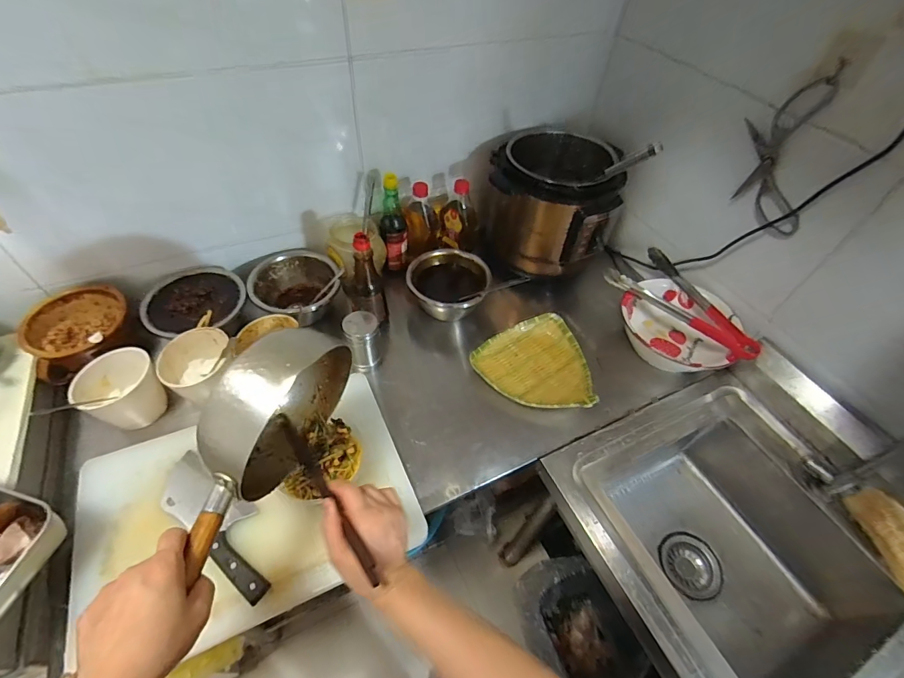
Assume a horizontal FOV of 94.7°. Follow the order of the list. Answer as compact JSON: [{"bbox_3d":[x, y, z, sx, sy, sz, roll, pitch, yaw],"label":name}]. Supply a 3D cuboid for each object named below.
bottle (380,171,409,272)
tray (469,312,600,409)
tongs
[{"bbox_3d":[-0.126,-0.249,0.897,0.057,0.209,0.053,-3,51,-7],"label":"bottle"},{"bbox_3d":[0.177,0.055,0.814,0.232,0.058,0.215,37,57,24],"label":"tray"},{"bbox_3d":[0.474,-0.071,0.853,0.132,0.045,0.312,-26,57,-24],"label":"tongs"}]

